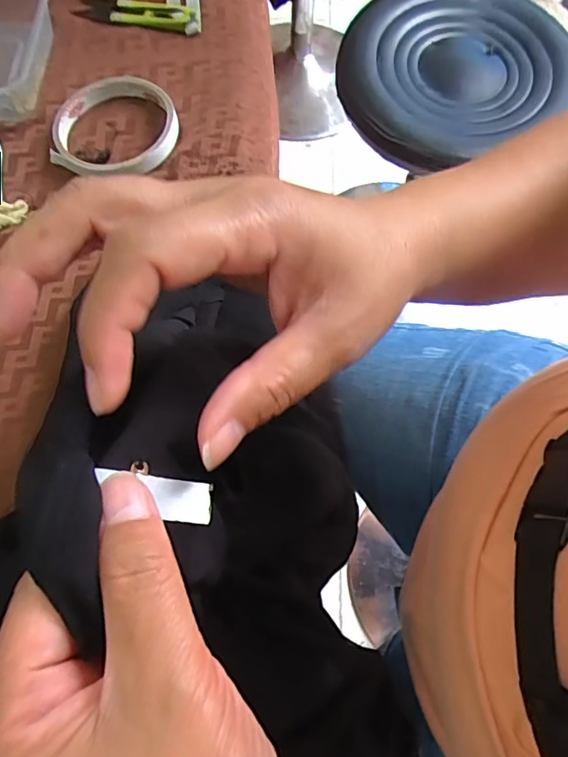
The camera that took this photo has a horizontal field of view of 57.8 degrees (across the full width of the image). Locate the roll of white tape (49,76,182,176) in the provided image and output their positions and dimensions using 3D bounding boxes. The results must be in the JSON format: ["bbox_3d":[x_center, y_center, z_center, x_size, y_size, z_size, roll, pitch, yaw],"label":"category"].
[{"bbox_3d":[-0.120,-0.177,0.359,0.091,0.020,0.086,0,71,0],"label":"roll of white tape"}]

